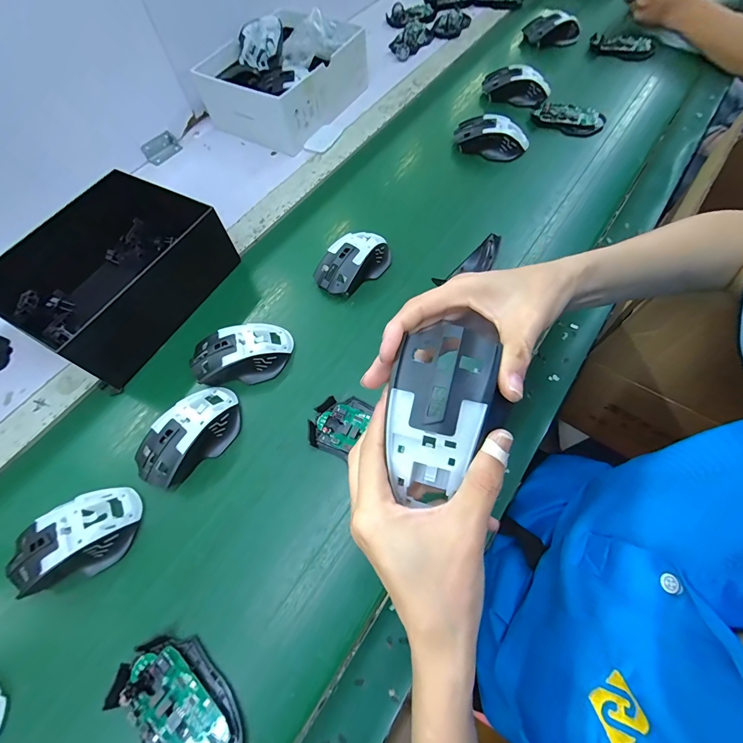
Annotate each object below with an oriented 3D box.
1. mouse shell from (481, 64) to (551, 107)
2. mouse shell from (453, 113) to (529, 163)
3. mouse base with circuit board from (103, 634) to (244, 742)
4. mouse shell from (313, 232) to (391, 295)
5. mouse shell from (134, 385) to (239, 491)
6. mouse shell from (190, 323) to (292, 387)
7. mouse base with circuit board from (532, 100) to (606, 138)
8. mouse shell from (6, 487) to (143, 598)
[{"bbox_3d":[0.252,-0.499,0.627,0.115,0.047,0.064,23,69,10],"label":"mouse shell"},{"bbox_3d":[0.190,-0.373,0.566,0.115,0.041,0.066,23,68,10],"label":"mouse shell"},{"bbox_3d":[-0.151,0.269,0.279,0.072,0.018,0.114,-39,68,-14],"label":"mouse base with circuit board"},{"bbox_3d":[-0.025,-0.144,0.464,0.110,0.037,0.066,-42,69,-16],"label":"mouse shell"},{"bbox_3d":[-0.190,0.064,0.373,0.069,0.036,0.118,30,70,16],"label":"mouse shell"},{"bbox_3d":[-0.149,-0.020,0.409,0.112,0.034,0.064,-16,64,-4],"label":"mouse shell"},{"bbox_3d":[0.325,-0.417,0.588,0.106,0.017,0.063,27,69,15],"label":"mouse base with circuit board"},{"bbox_3d":[-0.279,0.155,0.332,0.114,0.036,0.072,-27,66,-9],"label":"mouse shell"}]

